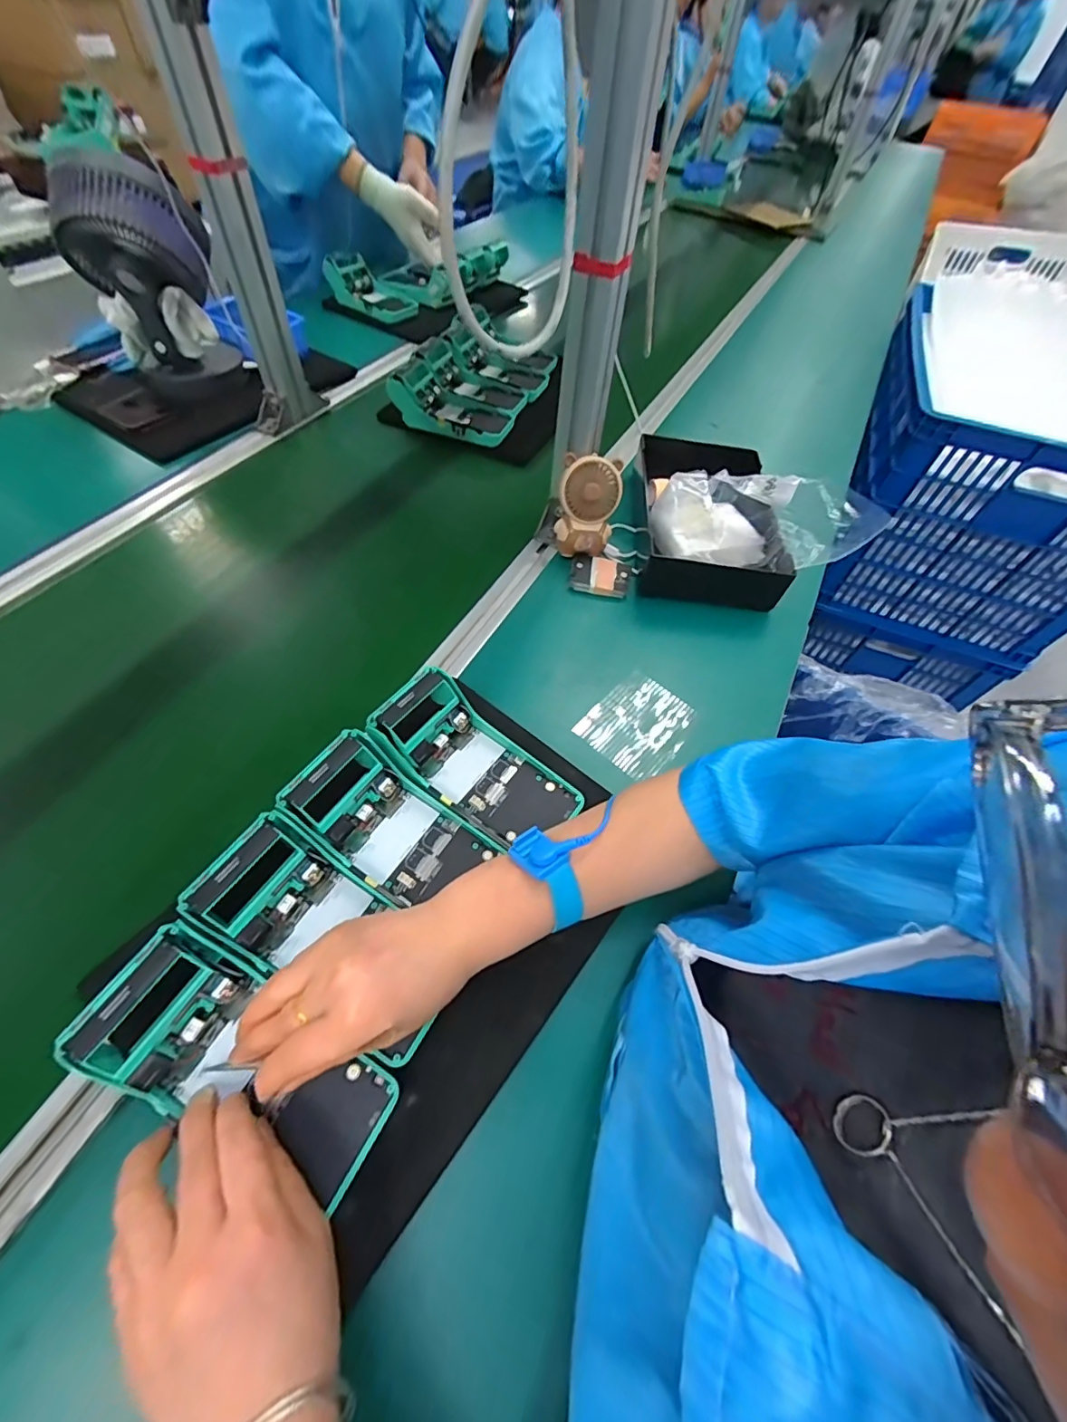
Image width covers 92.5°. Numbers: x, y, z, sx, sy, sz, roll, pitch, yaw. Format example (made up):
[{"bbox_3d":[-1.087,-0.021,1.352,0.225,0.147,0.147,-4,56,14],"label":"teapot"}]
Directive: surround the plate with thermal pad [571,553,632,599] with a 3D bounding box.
[{"bbox_3d":[0.078,-0.159,0.586,0.067,0.009,0.052,10,55,3],"label":"plate with thermal pad"}]

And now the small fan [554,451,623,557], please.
[{"bbox_3d":[0.060,-0.227,0.577,0.065,0.096,0.062,10,55,2],"label":"small fan"}]

